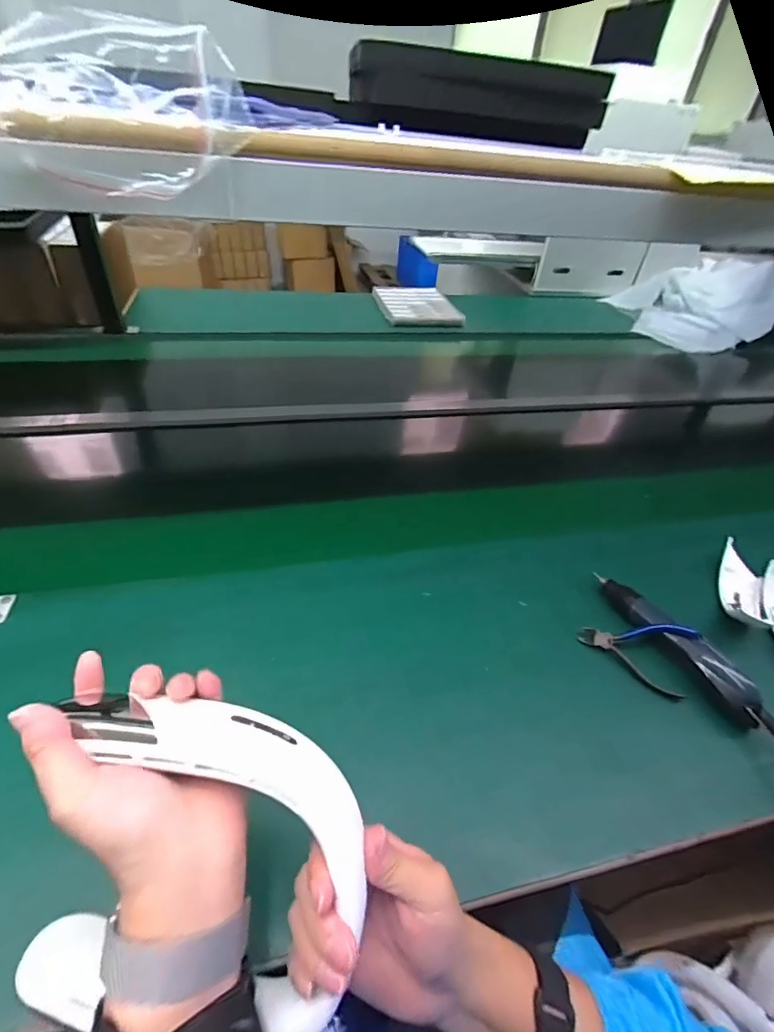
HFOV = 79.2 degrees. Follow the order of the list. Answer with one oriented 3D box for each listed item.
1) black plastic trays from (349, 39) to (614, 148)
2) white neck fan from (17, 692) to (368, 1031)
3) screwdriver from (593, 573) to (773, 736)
[{"bbox_3d":[0.170,-0.804,0.902,0.482,0.114,0.185,13,41,8],"label":"black plastic trays"},{"bbox_3d":[-0.106,0.214,0.277,0.166,0.198,0.045,15,5,3],"label":"white neck fan"},{"bbox_3d":[0.346,0.153,0.555,0.035,0.035,0.235,-19,47,-26],"label":"screwdriver"}]

